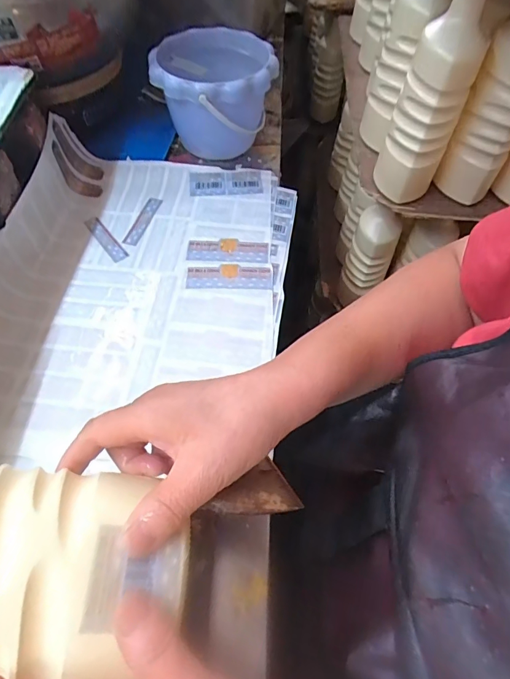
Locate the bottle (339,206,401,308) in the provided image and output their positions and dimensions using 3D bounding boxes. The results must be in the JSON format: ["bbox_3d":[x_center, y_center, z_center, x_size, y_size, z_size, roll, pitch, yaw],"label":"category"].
[{"bbox_3d":[0.186,-0.138,0.696,0.068,0.184,0.065,17,57,7],"label":"bottle"}]

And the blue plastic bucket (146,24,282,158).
[{"bbox_3d":[-0.053,-0.310,0.550,0.142,0.113,0.141,1,58,-1],"label":"blue plastic bucket"}]

